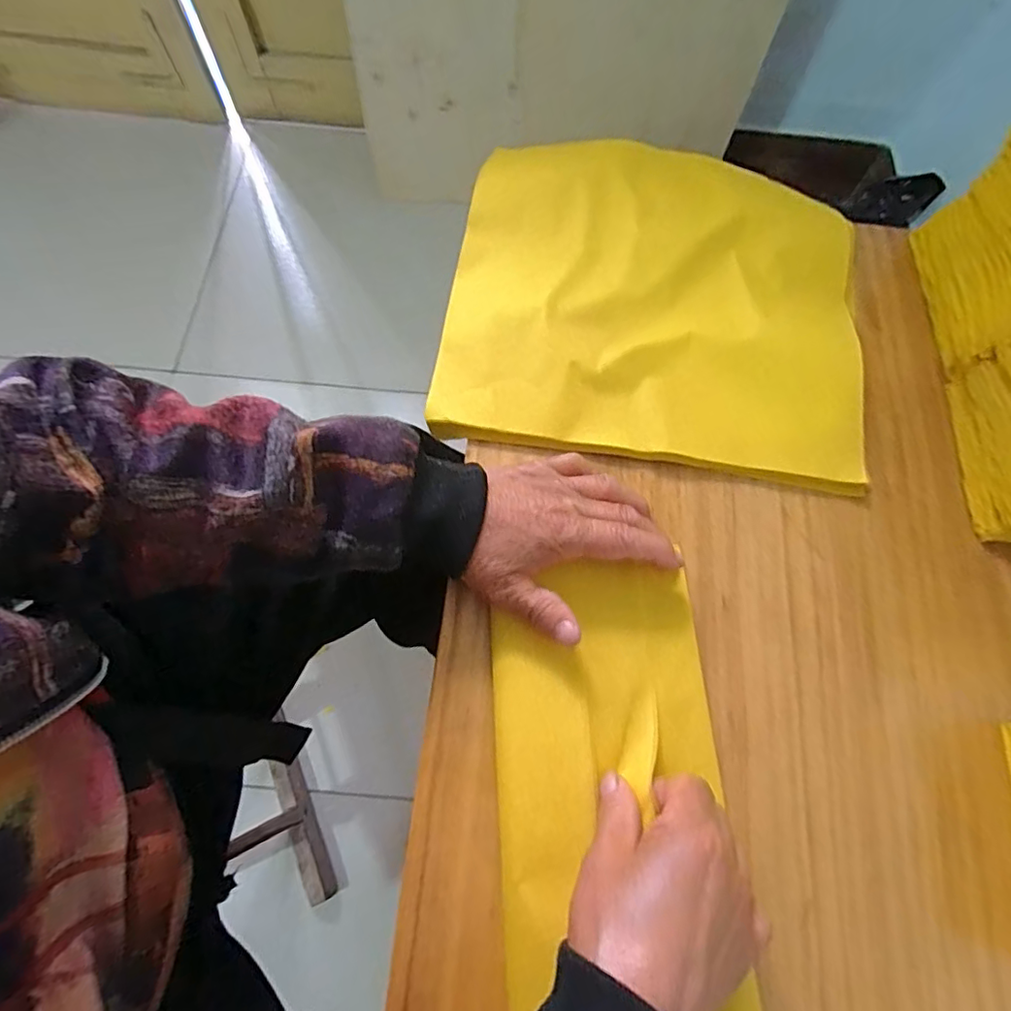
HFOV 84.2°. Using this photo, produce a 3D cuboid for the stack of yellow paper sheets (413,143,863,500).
[{"bbox_3d":[0.111,-0.169,0.425,0.295,0.017,0.292,8,70,0],"label":"stack of yellow paper sheets"}]

